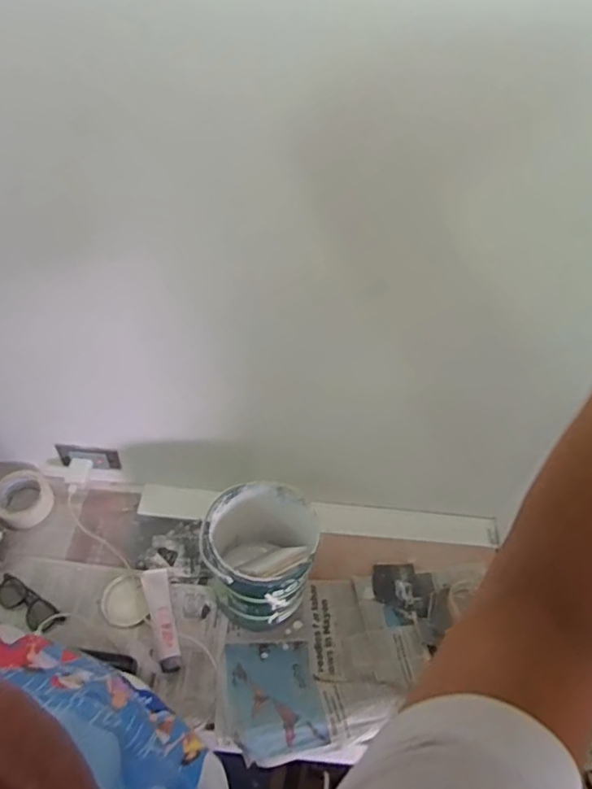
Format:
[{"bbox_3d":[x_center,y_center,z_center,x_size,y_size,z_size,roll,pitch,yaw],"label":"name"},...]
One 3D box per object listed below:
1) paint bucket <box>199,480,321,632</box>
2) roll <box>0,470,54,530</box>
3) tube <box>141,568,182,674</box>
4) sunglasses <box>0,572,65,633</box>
[{"bbox_3d":[-0.062,0.267,0.930,0.177,0.201,0.188,2,50,-2],"label":"paint bucket"},{"bbox_3d":[-0.510,0.195,1.033,0.098,0.038,0.101,2,50,-2],"label":"roll"},{"bbox_3d":[-0.227,0.375,0.927,0.043,0.029,0.176,-12,52,-13],"label":"tube"},{"bbox_3d":[-0.451,0.361,0.937,0.133,0.030,0.045,26,53,17],"label":"sunglasses"}]

